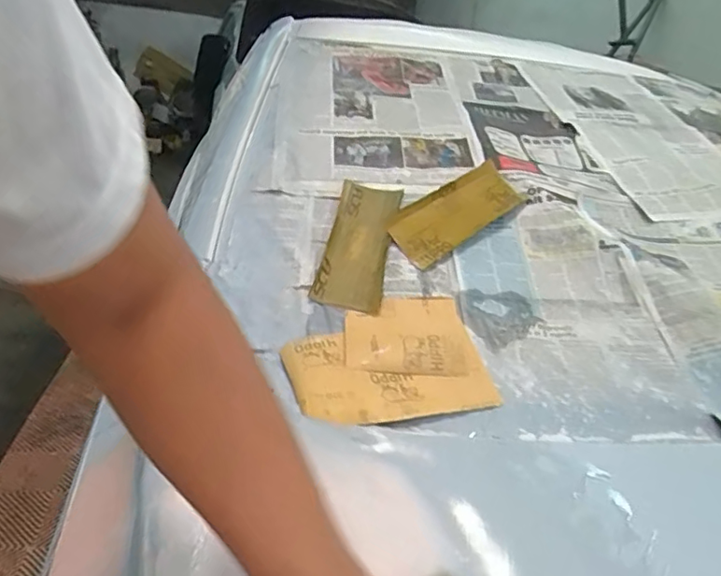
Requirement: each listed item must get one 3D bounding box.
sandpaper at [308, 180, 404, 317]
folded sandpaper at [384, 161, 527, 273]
[{"bbox_3d":[-0.002,-0.065,0.778,0.084,0.017,0.233,9,52,6],"label":"sandpaper"},{"bbox_3d":[0.139,-0.108,0.821,0.225,0.011,0.088,-32,77,-27],"label":"folded sandpaper"}]

